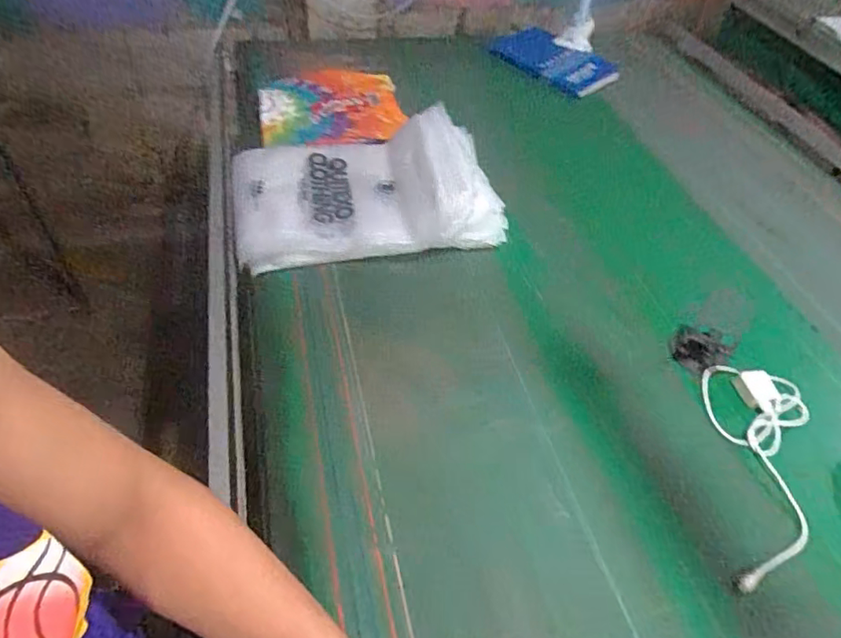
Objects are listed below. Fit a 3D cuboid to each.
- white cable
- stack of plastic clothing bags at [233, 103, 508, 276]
[{"bbox_3d":[0.425,0.186,0.660,0.140,0.040,0.305,12,49,6],"label":"white cable"},{"bbox_3d":[-0.096,-0.238,0.881,0.416,0.078,0.300,-8,50,-11],"label":"stack of plastic clothing bags"}]

